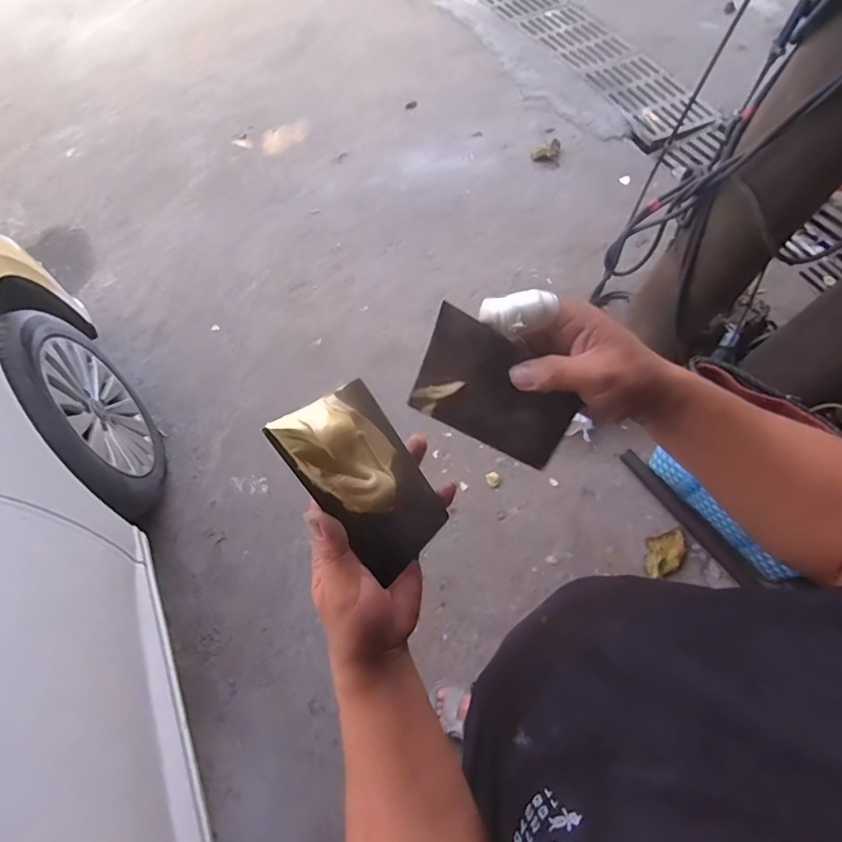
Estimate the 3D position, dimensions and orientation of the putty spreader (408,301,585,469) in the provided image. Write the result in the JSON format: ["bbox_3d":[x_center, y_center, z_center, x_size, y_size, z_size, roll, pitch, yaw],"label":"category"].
[{"bbox_3d":[0.055,-0.019,0.341,0.128,0.005,0.071,26,98,-19],"label":"putty spreader"}]

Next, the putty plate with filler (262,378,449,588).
[{"bbox_3d":[-0.030,0.039,0.314,0.023,0.132,0.071,-5,32,49],"label":"putty plate with filler"}]

